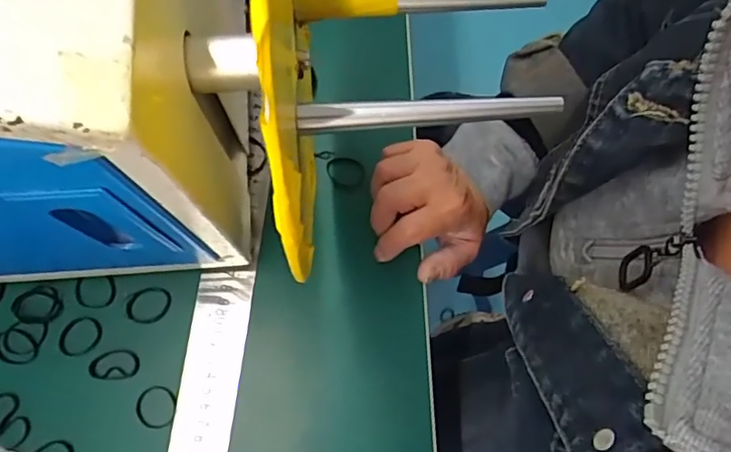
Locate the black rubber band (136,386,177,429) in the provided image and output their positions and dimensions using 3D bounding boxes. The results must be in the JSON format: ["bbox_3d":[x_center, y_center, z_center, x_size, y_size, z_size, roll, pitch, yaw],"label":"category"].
[{"bbox_3d":[-0.136,0.118,0.358,0.025,0.004,0.026,0,75,-2],"label":"black rubber band"}]

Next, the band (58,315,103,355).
[{"bbox_3d":[-0.191,0.073,0.367,0.028,0.004,0.025,-12,76,-5],"label":"band"}]

